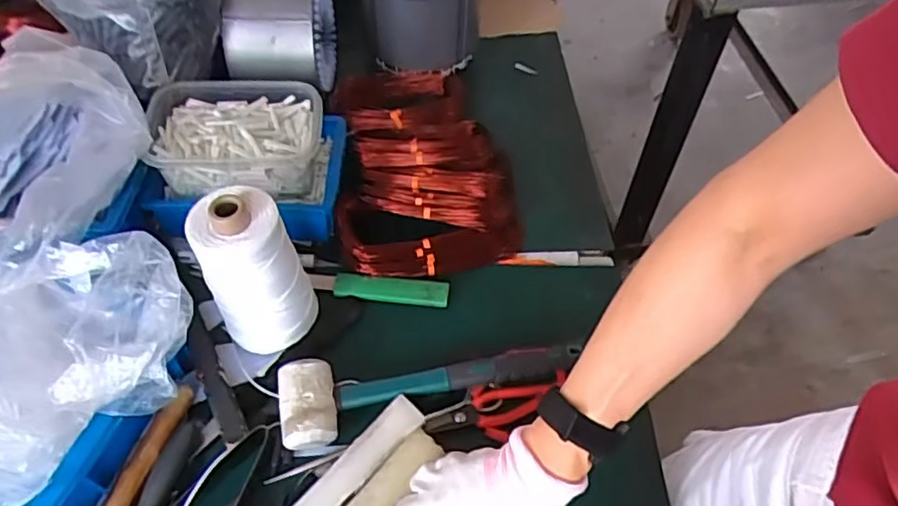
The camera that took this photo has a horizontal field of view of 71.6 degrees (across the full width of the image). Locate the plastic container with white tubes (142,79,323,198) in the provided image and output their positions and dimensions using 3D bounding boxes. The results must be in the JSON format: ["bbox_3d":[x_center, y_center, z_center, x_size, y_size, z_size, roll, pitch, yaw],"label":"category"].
[{"bbox_3d":[-0.218,-0.117,0.646,0.171,0.066,0.120,-8,55,-7],"label":"plastic container with white tubes"}]

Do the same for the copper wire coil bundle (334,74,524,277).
[{"bbox_3d":[-0.036,-0.114,0.725,0.194,0.060,0.298,-8,55,-7],"label":"copper wire coil bundle"}]

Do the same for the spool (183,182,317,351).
[{"bbox_3d":[-0.172,0.012,0.549,0.085,0.148,0.074,-19,57,-14],"label":"spool"}]

